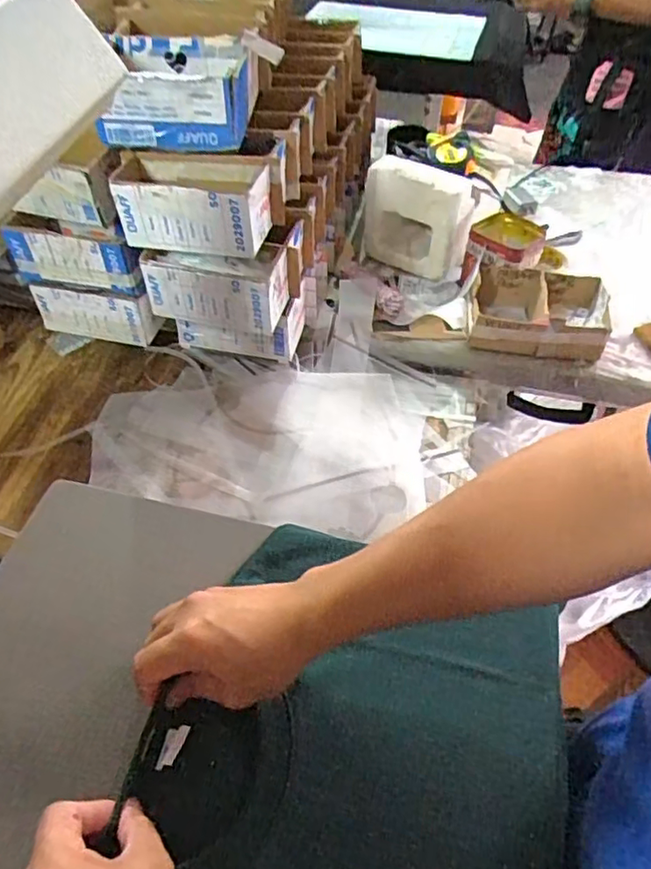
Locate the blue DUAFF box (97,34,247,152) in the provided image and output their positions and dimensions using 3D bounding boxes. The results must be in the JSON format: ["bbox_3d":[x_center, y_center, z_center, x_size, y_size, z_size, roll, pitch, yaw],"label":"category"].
[{"bbox_3d":[-0.164,-0.375,0.650,0.157,0.070,0.121,-1,50,0],"label":"blue DUAFF box"}]

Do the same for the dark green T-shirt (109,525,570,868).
[{"bbox_3d":[0.020,0.254,0.389,0.274,0.048,0.366,13,51,11],"label":"dark green T-shirt"}]

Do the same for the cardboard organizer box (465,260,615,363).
[{"bbox_3d":[0.285,-0.160,0.809,0.179,0.073,0.116,6,50,6],"label":"cardboard organizer box"}]

